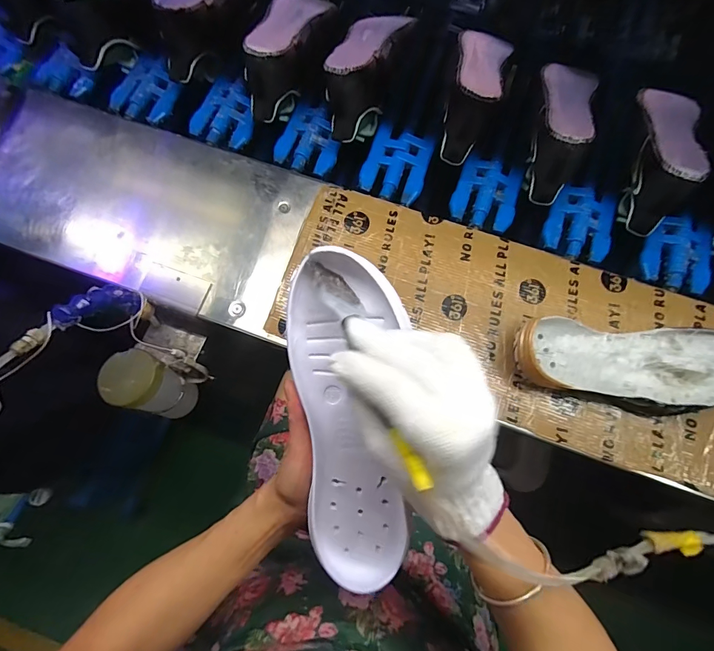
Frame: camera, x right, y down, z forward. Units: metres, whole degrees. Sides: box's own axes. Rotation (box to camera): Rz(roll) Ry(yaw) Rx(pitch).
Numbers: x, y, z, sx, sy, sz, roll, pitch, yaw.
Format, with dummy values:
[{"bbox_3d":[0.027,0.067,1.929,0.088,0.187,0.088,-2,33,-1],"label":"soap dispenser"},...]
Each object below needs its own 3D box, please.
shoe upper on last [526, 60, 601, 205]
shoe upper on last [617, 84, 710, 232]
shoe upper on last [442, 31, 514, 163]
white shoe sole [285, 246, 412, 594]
[{"bbox_3d":[0.279,-0.280,0.551,0.074,0.108,0.222,18,74,5],"label":"shoe upper on last"},{"bbox_3d":[0.410,-0.234,0.541,0.074,0.106,0.221,20,77,6],"label":"shoe upper on last"},{"bbox_3d":[0.166,-0.337,0.547,0.073,0.085,0.210,16,74,4],"label":"shoe upper on last"},{"bbox_3d":[-0.006,0.076,0.310,0.086,0.038,0.268,-6,100,-2],"label":"white shoe sole"}]

